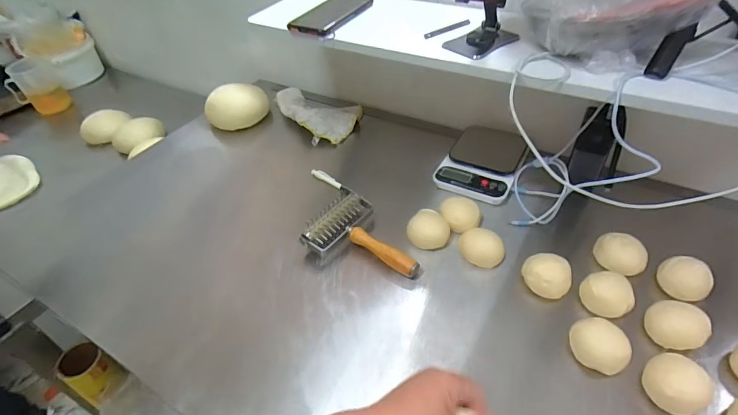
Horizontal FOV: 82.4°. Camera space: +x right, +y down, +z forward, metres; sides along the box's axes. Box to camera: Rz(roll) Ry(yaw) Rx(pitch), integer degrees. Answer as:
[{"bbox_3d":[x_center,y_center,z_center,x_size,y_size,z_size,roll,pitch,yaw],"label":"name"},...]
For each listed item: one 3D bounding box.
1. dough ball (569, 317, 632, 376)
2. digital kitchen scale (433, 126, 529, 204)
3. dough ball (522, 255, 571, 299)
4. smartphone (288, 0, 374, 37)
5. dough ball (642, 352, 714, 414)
[{"bbox_3d":[0.275,0.165,0.504,0.052,0.035,0.066,-34,51,-29],"label":"dough ball"},{"bbox_3d":[0.204,-0.079,0.762,0.126,0.033,0.161,22,48,24],"label":"digital kitchen scale"},{"bbox_3d":[0.244,0.094,0.582,0.064,0.053,0.057,18,48,22],"label":"dough ball"},{"bbox_3d":[-0.062,-0.338,0.728,0.084,0.012,0.176,18,47,21],"label":"smartphone"},{"bbox_3d":[0.345,0.196,0.470,0.064,0.040,0.063,-25,47,-20],"label":"dough ball"}]

